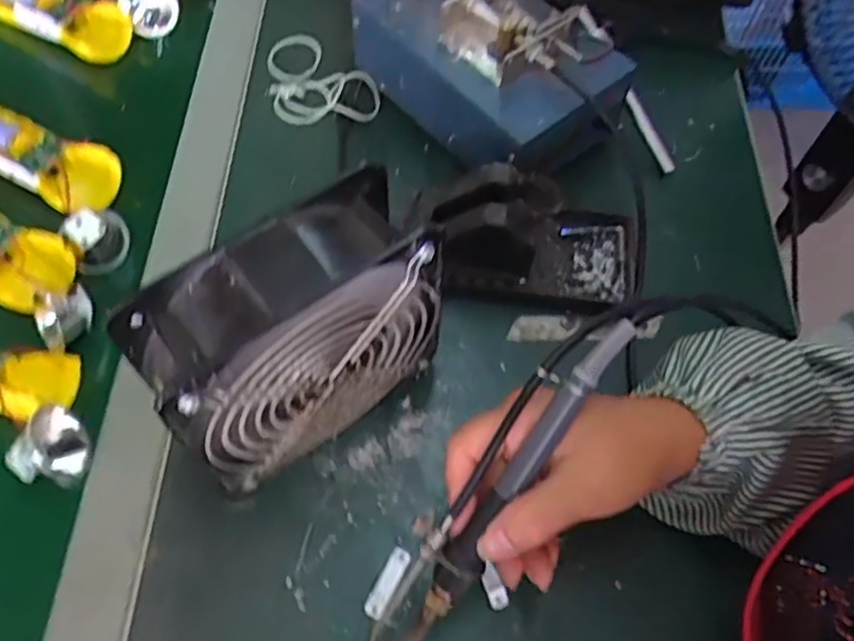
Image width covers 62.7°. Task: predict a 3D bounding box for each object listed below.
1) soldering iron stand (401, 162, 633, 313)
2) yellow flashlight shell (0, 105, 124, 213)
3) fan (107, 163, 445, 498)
[{"bbox_3d":[0.066,-0.061,0.456,0.148,0.069,0.082,7,61,3],"label":"soldering iron stand"},{"bbox_3d":[-0.297,-0.127,0.508,0.165,0.024,0.053,27,64,13],"label":"yellow flashlight shell"},{"bbox_3d":[-0.064,0.013,0.366,0.141,0.148,0.058,-35,67,-18],"label":"fan"}]

